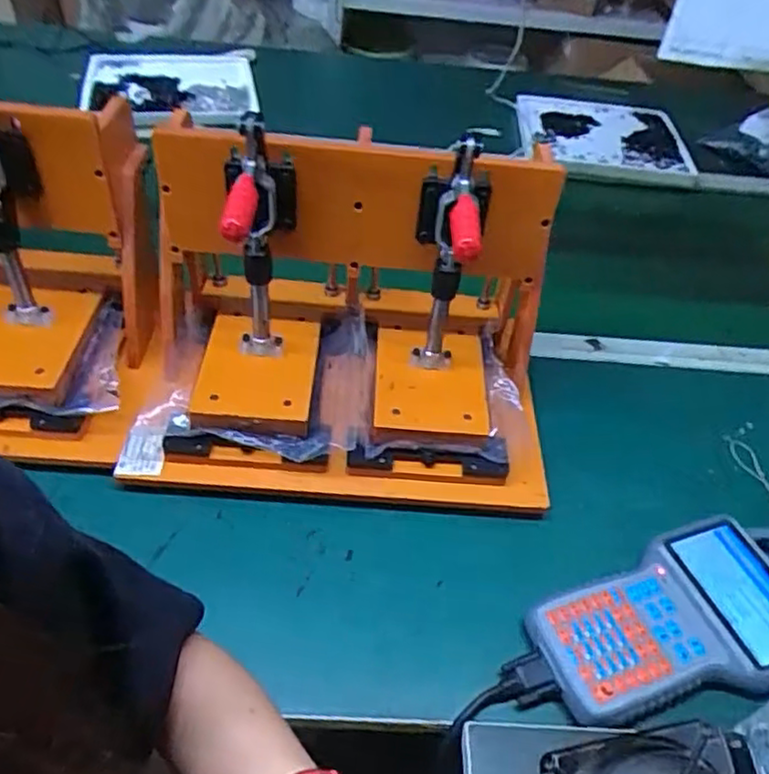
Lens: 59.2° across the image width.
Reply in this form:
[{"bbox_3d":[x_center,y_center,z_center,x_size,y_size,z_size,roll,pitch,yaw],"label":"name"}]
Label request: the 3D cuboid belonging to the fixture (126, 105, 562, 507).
[{"bbox_3d":[-0.043,-0.072,0.609,0.393,0.261,0.245,6,45,-1],"label":"fixture"}]

